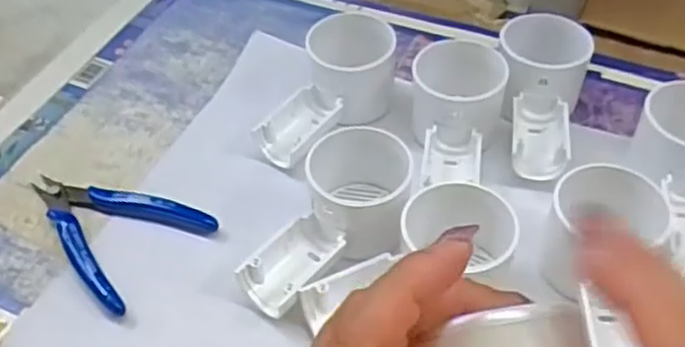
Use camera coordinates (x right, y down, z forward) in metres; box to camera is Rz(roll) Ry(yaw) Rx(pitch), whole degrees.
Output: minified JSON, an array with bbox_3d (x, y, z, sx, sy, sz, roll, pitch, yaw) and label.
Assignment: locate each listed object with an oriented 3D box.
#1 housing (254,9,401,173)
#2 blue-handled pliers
[{"bbox_3d":[-0.008,-0.057,0.477,0.058,0.053,0.115,26,53,24],"label":"housing"},{"bbox_3d":[-0.145,0.027,0.435,0.114,0.013,0.080,29,54,25],"label":"blue-handled pliers"}]

